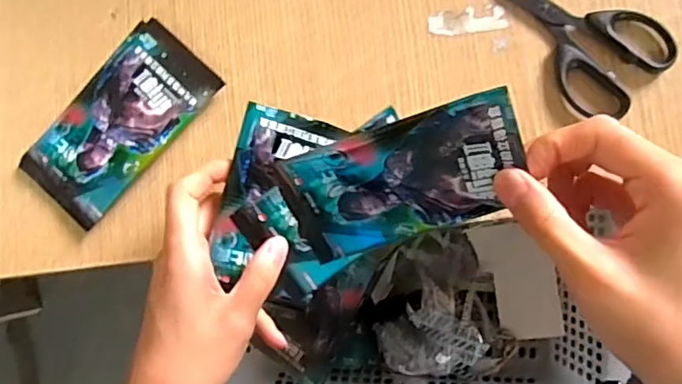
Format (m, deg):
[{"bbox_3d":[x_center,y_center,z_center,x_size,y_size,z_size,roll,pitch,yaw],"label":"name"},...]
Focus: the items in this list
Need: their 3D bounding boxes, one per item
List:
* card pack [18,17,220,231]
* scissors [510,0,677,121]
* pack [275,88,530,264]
[{"bbox_3d":[-0.156,-0.049,0.396,0.078,0.012,0.141,42,89,8],"label":"card pack"},{"bbox_3d":[0.147,-0.120,0.370,0.069,0.013,0.150,-38,81,0],"label":"scissors"},{"bbox_3d":[0.032,-0.004,0.279,0.113,0.007,0.070,-15,126,17],"label":"pack"}]

